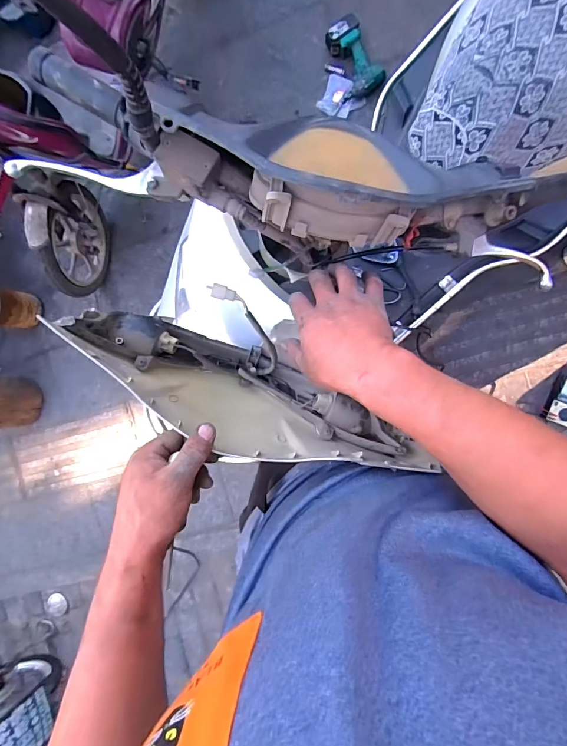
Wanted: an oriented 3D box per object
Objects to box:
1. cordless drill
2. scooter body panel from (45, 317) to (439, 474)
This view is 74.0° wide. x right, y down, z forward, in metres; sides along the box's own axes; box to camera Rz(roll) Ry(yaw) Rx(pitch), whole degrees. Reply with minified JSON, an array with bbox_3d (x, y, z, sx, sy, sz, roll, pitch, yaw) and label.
[{"bbox_3d":[0.256,-1.125,1.351,0.150,0.066,0.280,-17,92,8],"label":"cordless drill"},{"bbox_3d":[-0.052,0.027,0.474,0.390,0.186,0.093,23,97,-3],"label":"scooter body panel"}]

